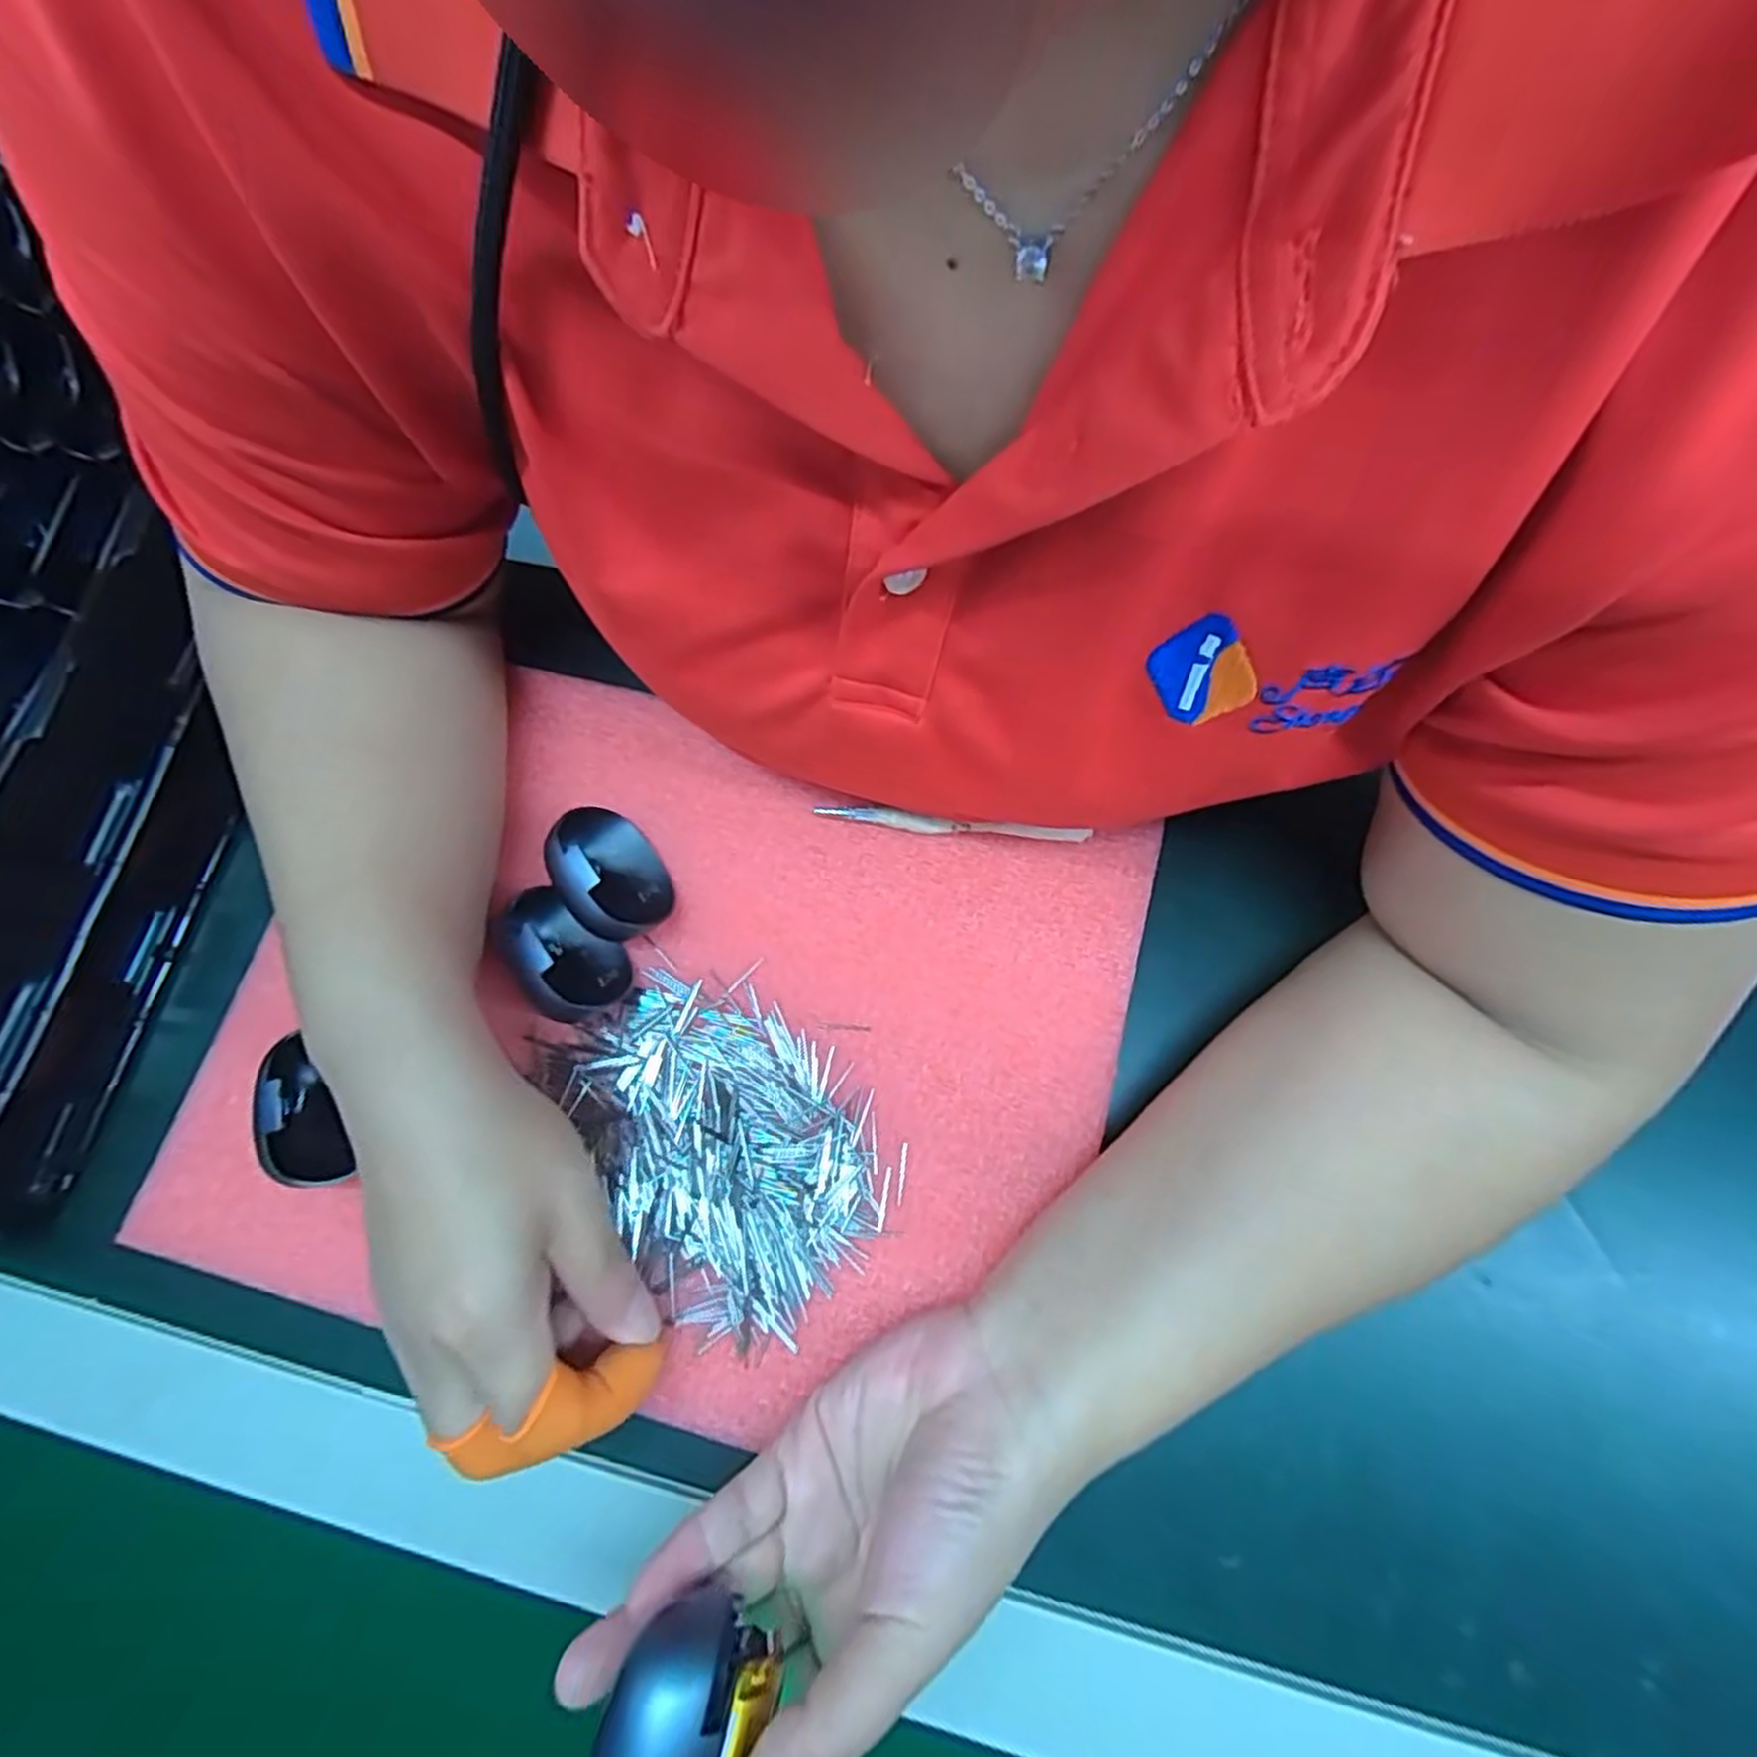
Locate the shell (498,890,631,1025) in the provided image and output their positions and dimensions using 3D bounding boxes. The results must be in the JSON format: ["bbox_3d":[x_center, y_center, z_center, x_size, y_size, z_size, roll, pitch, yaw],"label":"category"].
[{"bbox_3d":[-0.123,0.031,0.304,0.055,0.030,0.034,37,80,12],"label":"shell"}]

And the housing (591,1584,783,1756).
[{"bbox_3d":[-0.050,0.216,0.199,0.032,0.031,0.053,18,62,19],"label":"housing"}]

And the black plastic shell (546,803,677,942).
[{"bbox_3d":[-0.107,-0.002,0.314,0.037,0.030,0.055,-37,76,-7],"label":"black plastic shell"}]

